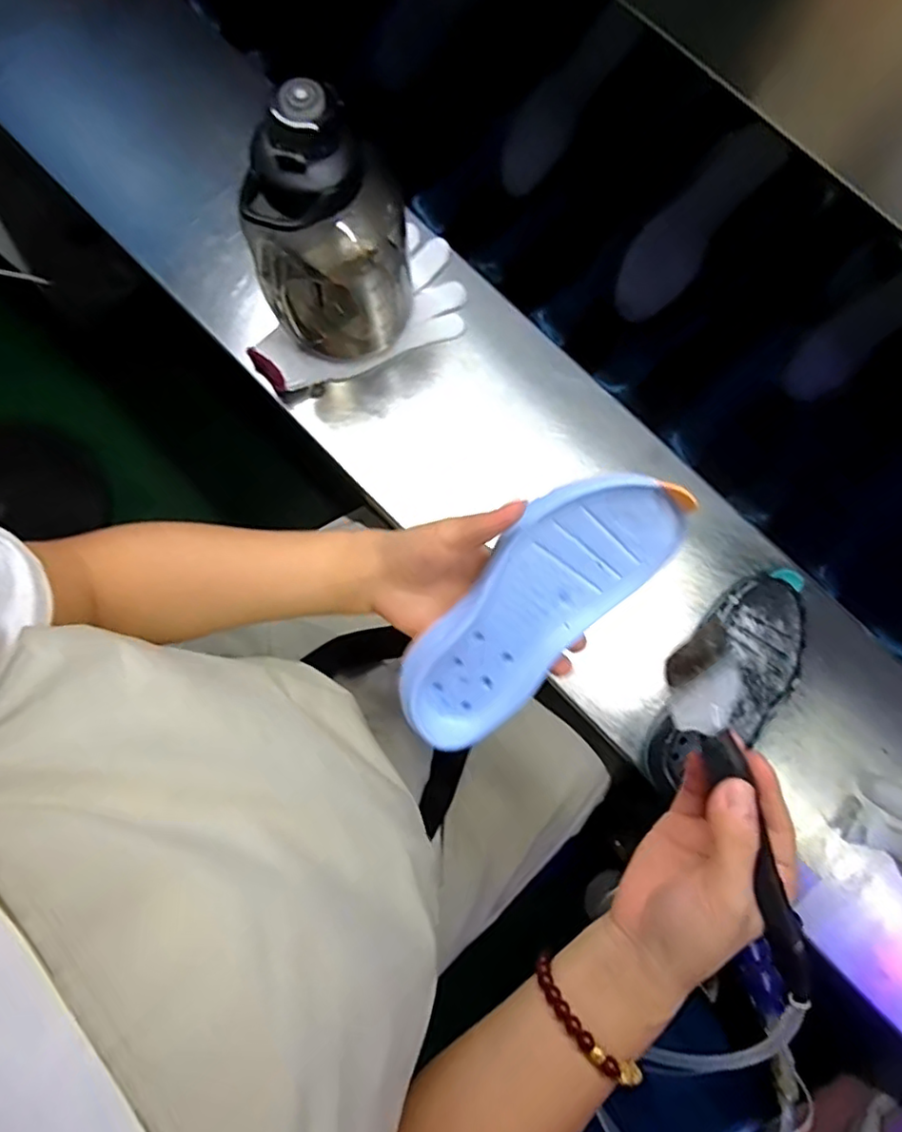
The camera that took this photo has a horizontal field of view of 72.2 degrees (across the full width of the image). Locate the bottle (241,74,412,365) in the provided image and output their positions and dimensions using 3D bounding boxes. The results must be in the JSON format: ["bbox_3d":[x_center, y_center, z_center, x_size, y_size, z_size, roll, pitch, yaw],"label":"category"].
[{"bbox_3d":[-0.094,-0.252,0.500,0.119,0.210,0.088,-13,76,-1],"label":"bottle"}]

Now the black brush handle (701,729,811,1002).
[{"bbox_3d":[0.146,0.141,0.293,0.014,0.015,0.124,-17,84,-2],"label":"black brush handle"}]

